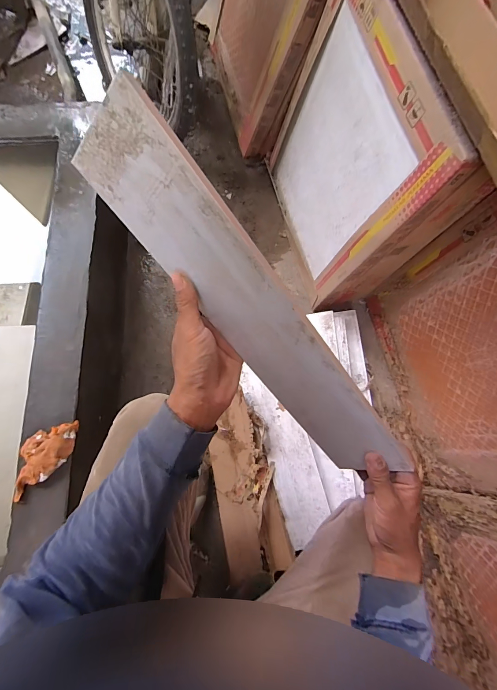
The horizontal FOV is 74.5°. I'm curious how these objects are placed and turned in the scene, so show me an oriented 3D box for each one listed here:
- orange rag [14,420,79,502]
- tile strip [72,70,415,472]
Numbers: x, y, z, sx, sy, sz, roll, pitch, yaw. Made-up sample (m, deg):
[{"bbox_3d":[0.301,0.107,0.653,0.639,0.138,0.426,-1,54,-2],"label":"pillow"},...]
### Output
[{"bbox_3d":[-0.394,0.223,0.630,0.112,0.042,0.136,-3,77,-1],"label":"orange rag"},{"bbox_3d":[0.018,-0.011,0.358,0.476,0.117,0.009,49,49,-22],"label":"tile strip"}]

